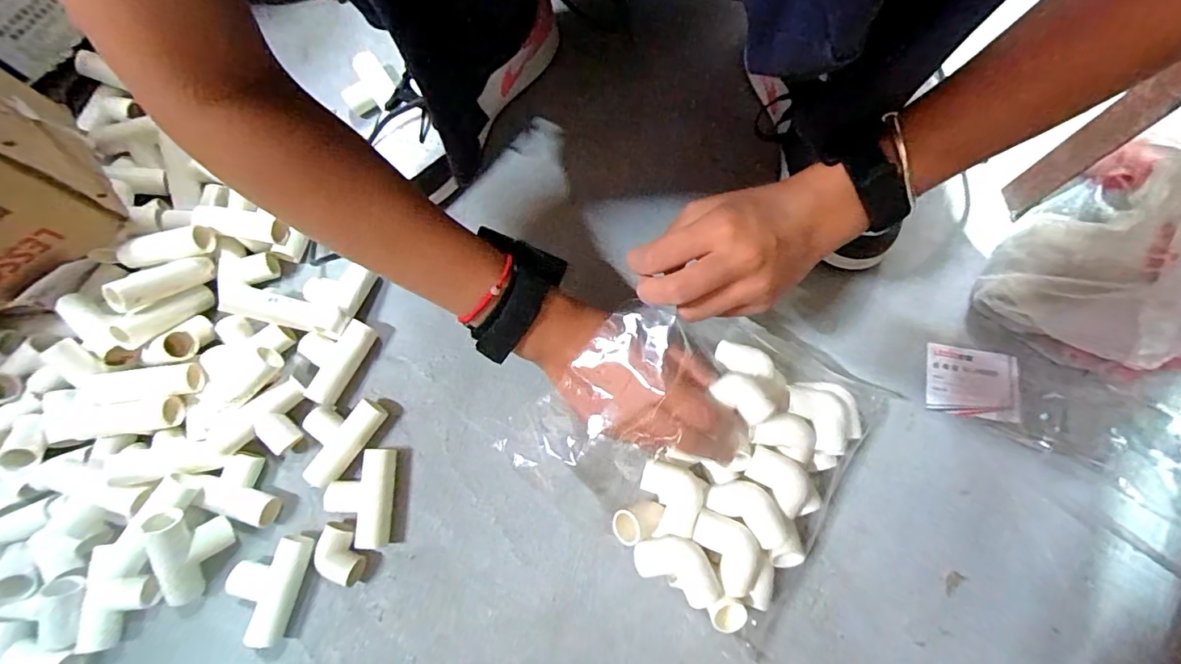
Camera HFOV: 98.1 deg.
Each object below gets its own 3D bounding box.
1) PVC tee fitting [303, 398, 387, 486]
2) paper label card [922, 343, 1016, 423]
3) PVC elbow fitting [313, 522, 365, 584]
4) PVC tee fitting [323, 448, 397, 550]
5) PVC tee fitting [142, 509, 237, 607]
[{"bbox_3d":[-0.203,0.082,0.410,0.047,0.019,0.072,33,77,11],"label":"PVC tee fitting"},{"bbox_3d":[0.305,0.040,0.410,0.069,0.004,0.056,10,74,5],"label":"paper label card"},{"bbox_3d":[-0.187,0.167,0.387,0.038,0.020,0.034,20,75,8],"label":"PVC elbow fitting"},{"bbox_3d":[-0.179,0.129,0.402,0.049,0.022,0.072,1,73,2],"label":"PVC tee fitting"},{"bbox_3d":[-0.290,0.159,0.376,0.019,0.050,0.071,0,107,25],"label":"PVC tee fitting"}]

